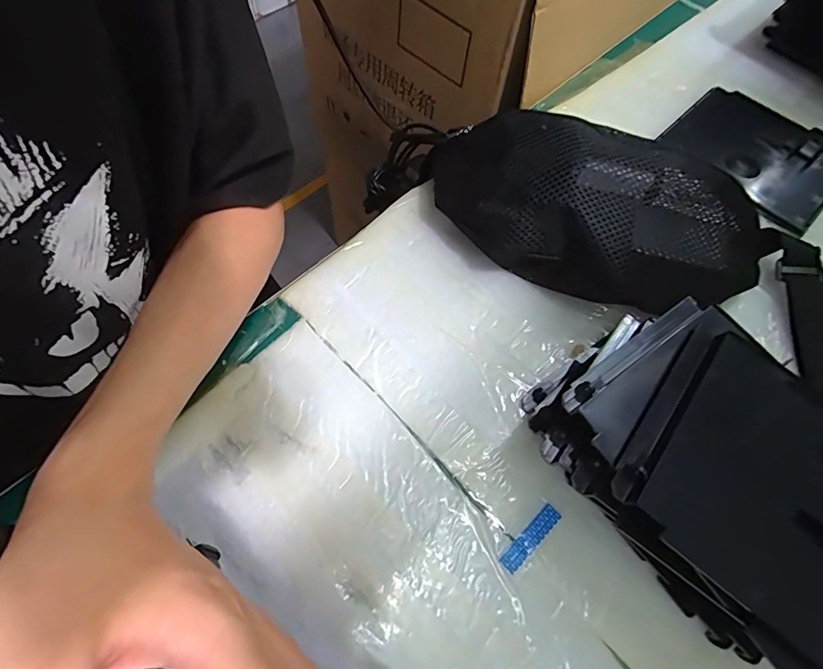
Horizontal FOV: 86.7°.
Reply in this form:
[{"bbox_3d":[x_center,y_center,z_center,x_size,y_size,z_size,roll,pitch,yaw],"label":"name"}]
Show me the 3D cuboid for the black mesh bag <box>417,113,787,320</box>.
[{"bbox_3d":[0.139,-0.092,0.337,0.279,0.095,0.127,28,68,12],"label":"black mesh bag"}]

